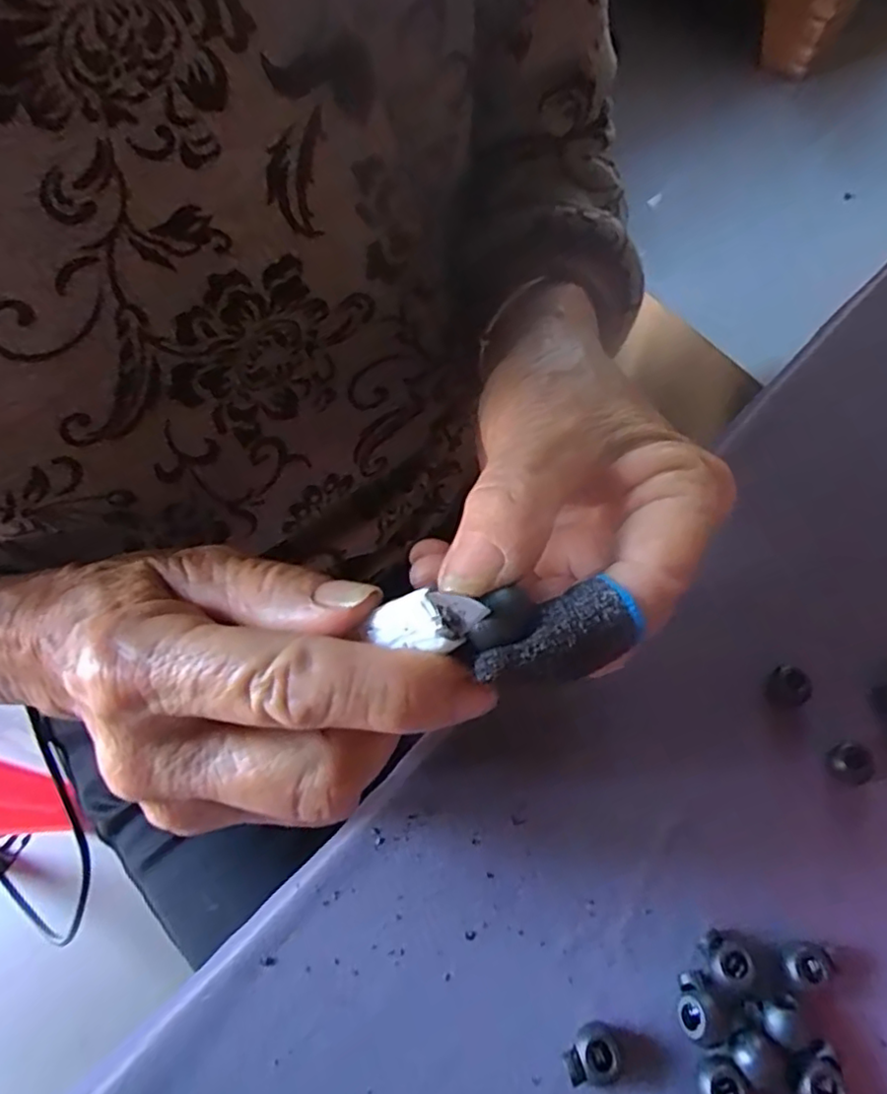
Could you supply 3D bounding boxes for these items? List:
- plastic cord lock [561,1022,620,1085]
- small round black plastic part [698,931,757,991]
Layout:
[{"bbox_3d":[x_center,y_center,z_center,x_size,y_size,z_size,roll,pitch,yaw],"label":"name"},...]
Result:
[{"bbox_3d":[0.046,0.160,0.201,0.017,0.011,0.014,-14,62,-7],"label":"plastic cord lock"},{"bbox_3d":[0.094,0.138,0.213,0.013,0.011,0.016,-15,62,-8],"label":"small round black plastic part"}]

